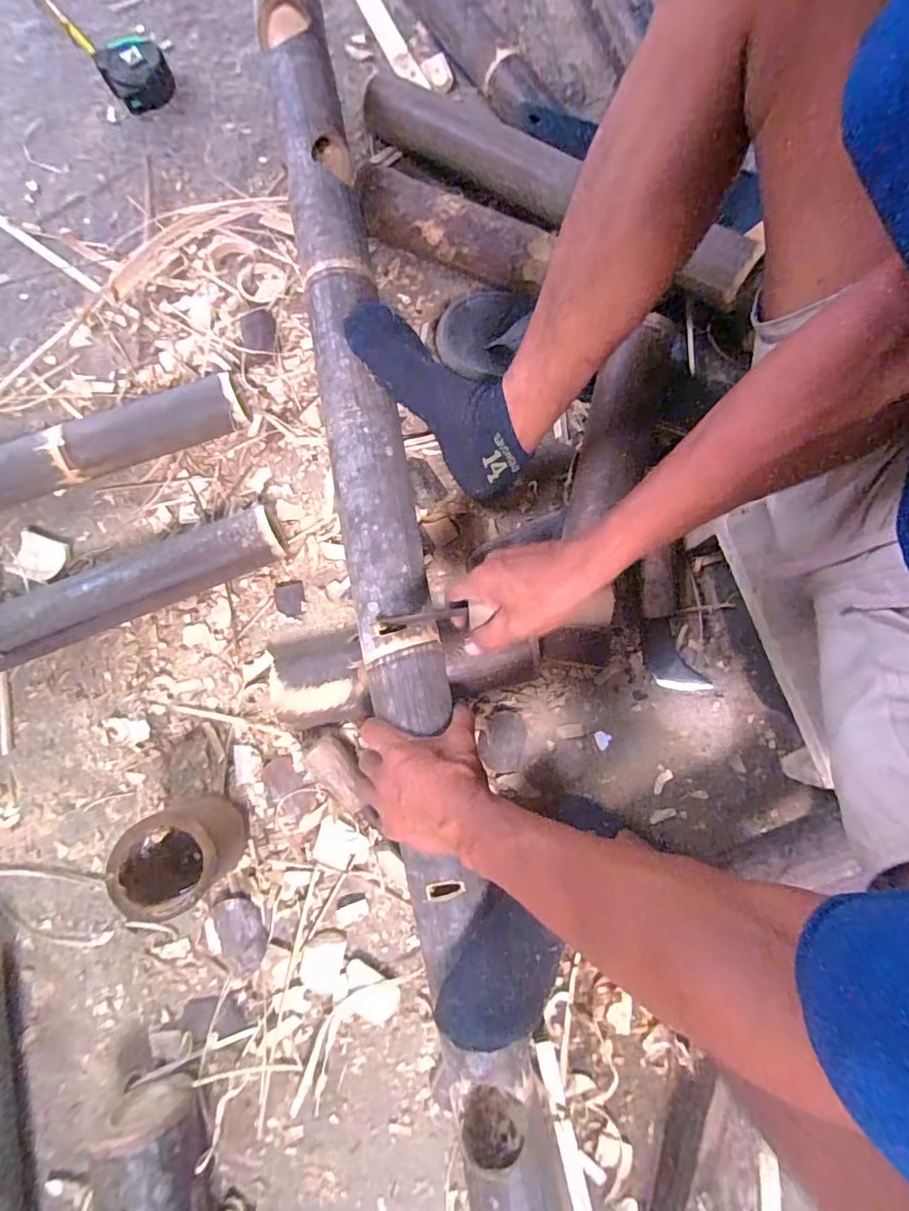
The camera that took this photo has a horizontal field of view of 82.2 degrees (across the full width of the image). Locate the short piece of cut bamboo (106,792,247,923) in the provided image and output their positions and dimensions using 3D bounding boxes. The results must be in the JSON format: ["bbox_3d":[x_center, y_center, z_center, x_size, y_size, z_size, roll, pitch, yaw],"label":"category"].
[{"bbox_3d":[-0.247,0.225,0.497,0.102,0.121,0.087,-36,82,-7],"label":"short piece of cut bamboo"}]

